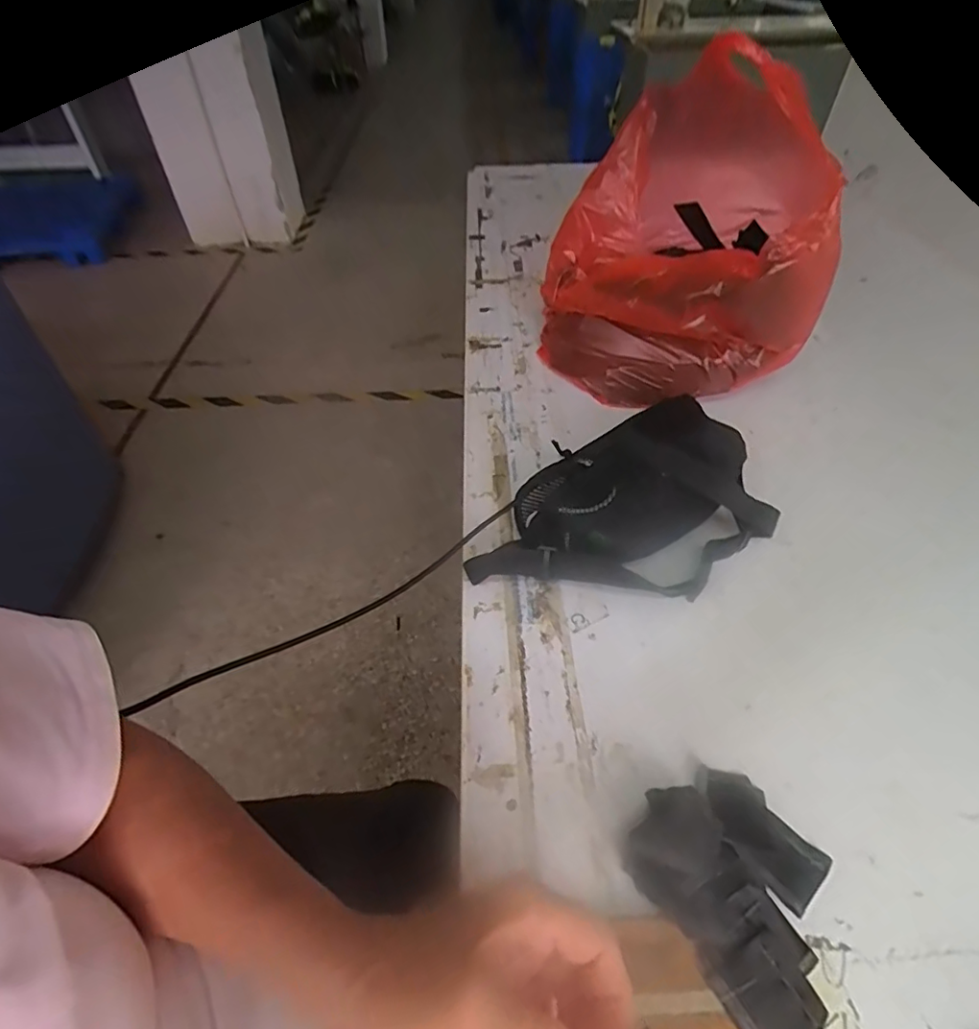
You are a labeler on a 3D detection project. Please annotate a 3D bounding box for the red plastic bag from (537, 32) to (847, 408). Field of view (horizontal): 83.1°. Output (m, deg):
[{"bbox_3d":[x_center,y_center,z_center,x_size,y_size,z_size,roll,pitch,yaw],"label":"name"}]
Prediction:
[{"bbox_3d":[0.236,-0.351,0.707,0.308,0.313,0.353,5,47,7],"label":"red plastic bag"}]

